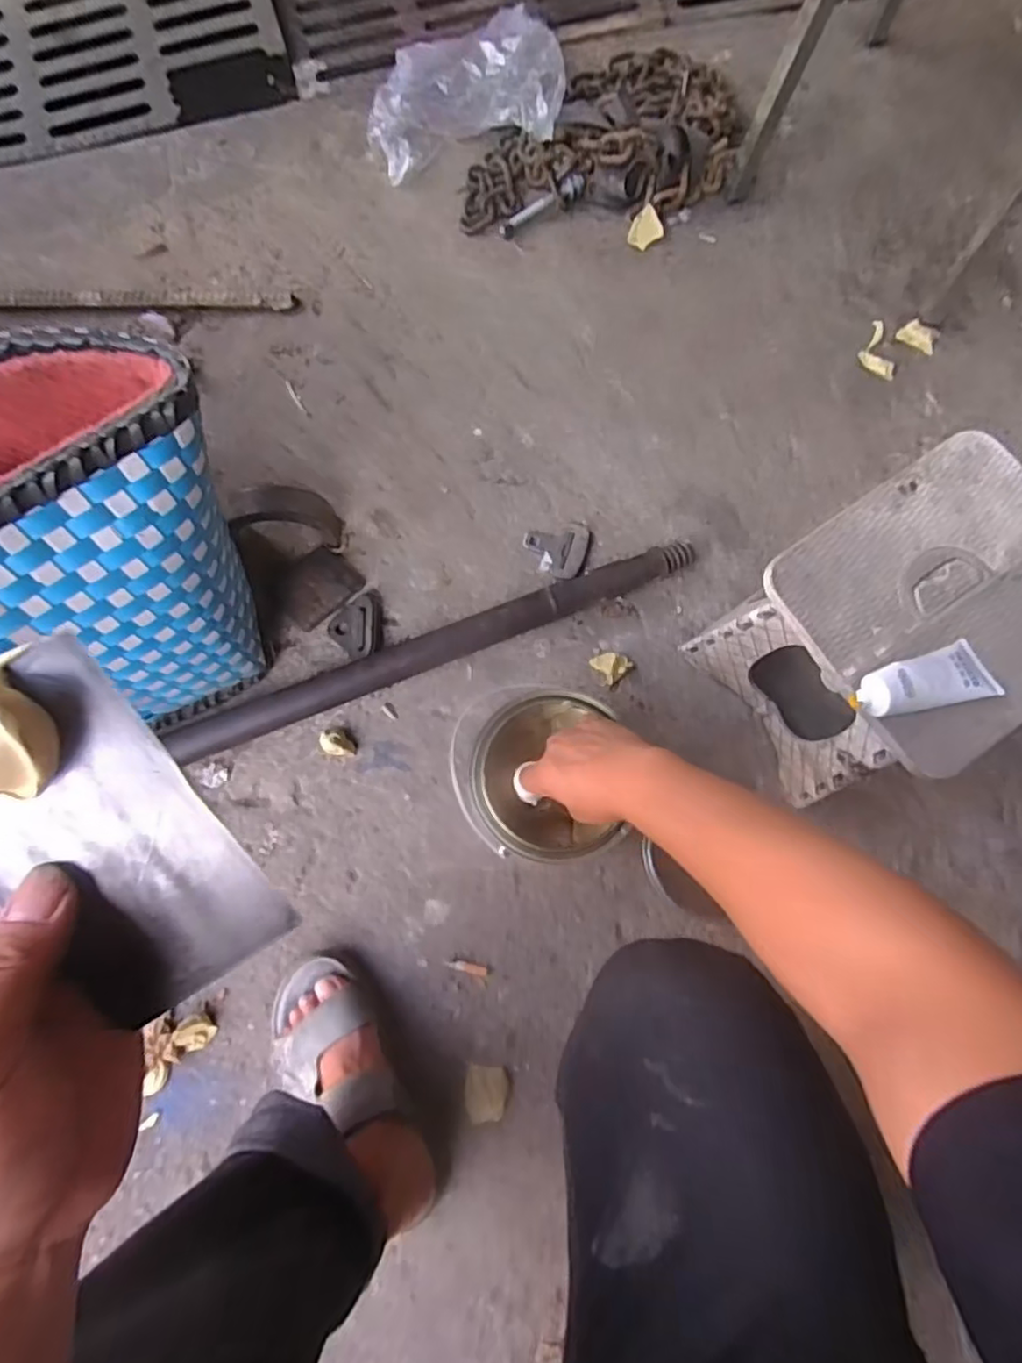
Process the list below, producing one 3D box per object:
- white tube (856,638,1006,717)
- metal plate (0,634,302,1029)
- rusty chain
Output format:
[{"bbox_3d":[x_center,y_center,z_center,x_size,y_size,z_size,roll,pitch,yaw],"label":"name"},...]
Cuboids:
[{"bbox_3d":[0.338,-0.003,0.518,0.119,0.030,0.047,-11,78,-3],"label":"white tube"},{"bbox_3d":[-0.139,0.056,0.217,0.072,0.006,0.125,-33,106,-4],"label":"metal plate"},{"bbox_3d":[0.127,-0.766,0.898,0.419,0.075,0.240,-12,76,-4],"label":"rusty chain"}]

